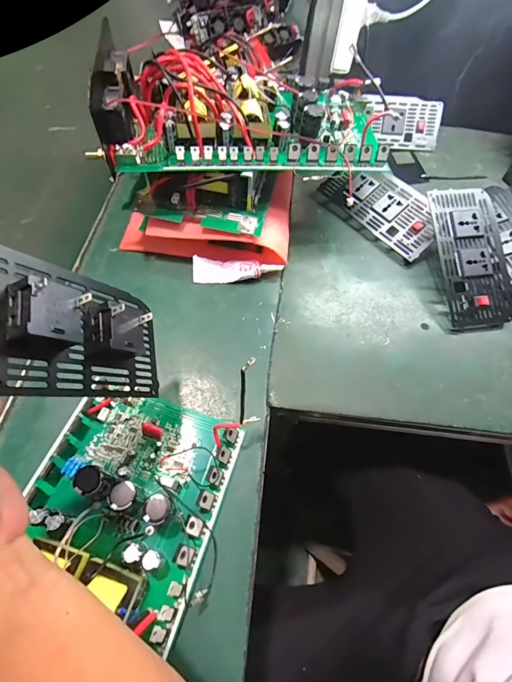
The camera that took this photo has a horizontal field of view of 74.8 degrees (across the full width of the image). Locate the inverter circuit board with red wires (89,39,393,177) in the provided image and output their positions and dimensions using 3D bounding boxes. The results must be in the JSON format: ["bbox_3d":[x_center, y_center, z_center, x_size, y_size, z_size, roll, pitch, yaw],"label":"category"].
[{"bbox_3d":[-0.003,-0.296,0.429,0.352,0.095,0.190,-3,62,-4],"label":"inverter circuit board with red wires"}]

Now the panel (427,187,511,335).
[{"bbox_3d":[0.296,-0.114,0.460,0.093,0.022,0.199,-6,83,-6],"label":"panel"}]

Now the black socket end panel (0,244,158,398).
[{"bbox_3d":[-0.125,-0.012,0.216,0.024,0.184,0.090,-15,75,22],"label":"black socket end panel"}]

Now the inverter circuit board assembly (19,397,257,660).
[{"bbox_3d":[-0.144,0.201,0.276,0.199,0.065,0.361,23,53,8],"label":"inverter circuit board assembly"}]

